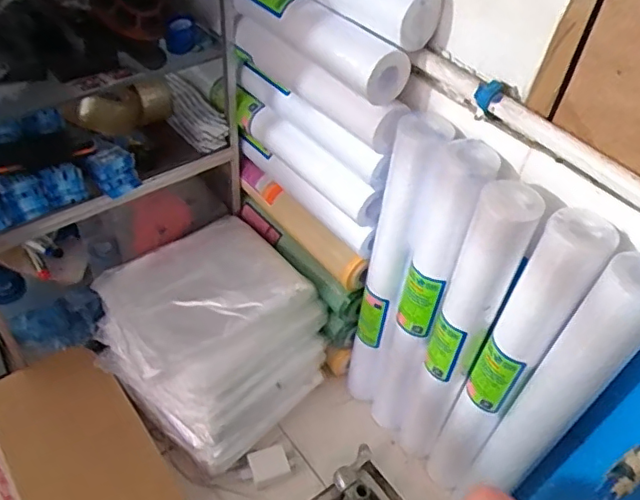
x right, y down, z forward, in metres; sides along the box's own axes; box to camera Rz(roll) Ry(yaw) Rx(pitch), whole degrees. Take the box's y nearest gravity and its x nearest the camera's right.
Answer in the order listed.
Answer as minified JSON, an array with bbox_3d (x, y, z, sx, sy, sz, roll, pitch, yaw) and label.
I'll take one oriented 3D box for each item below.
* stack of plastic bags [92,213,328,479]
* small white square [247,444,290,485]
[{"bbox_3d":[-0.167,0.116,0.879,0.304,0.160,0.274,35,52,26],"label":"stack of plastic bags"},{"bbox_3d":[-0.076,0.312,0.834,0.054,0.020,0.042,-12,48,-17],"label":"small white square"}]

